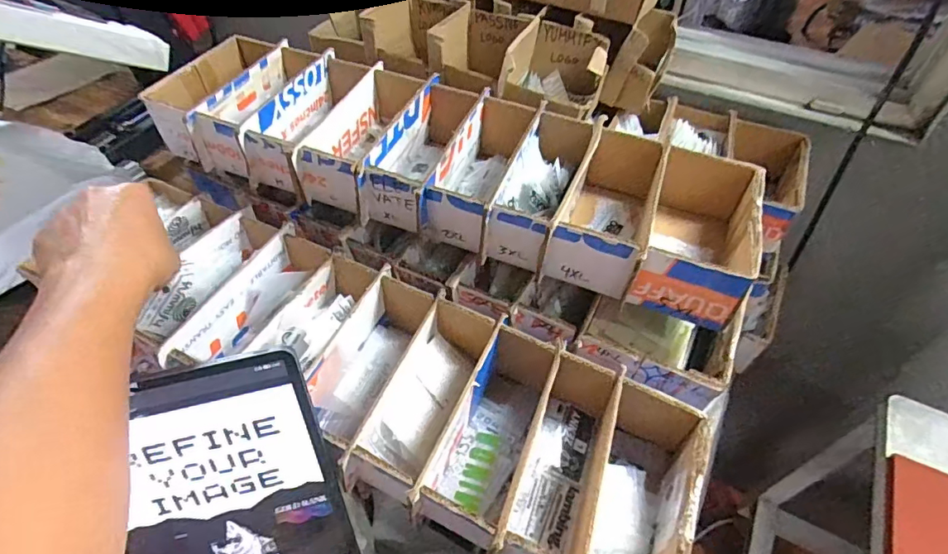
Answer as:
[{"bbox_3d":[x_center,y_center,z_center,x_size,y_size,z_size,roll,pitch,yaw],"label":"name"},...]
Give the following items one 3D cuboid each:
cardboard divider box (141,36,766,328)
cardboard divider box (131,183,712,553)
[{"bbox_3d":[-0.036,-0.127,0.541,0.617,0.077,0.223,18,52,14],"label":"cardboard divider box"},{"bbox_3d":[-0.090,0.084,0.461,0.542,0.082,0.171,20,53,16],"label":"cardboard divider box"}]

